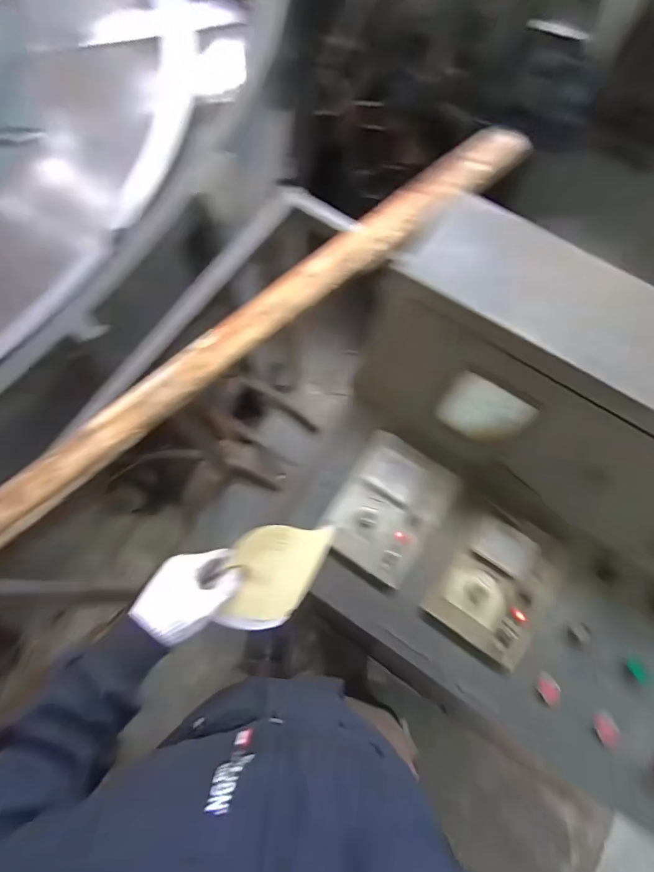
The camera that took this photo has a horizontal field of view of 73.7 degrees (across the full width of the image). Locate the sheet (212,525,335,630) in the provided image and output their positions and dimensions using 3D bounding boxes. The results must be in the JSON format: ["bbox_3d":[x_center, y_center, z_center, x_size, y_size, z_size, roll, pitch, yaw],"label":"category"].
[{"bbox_3d":[-0.062,0.168,0.538,0.011,0.158,0.142,19,78,38],"label":"sheet"}]

